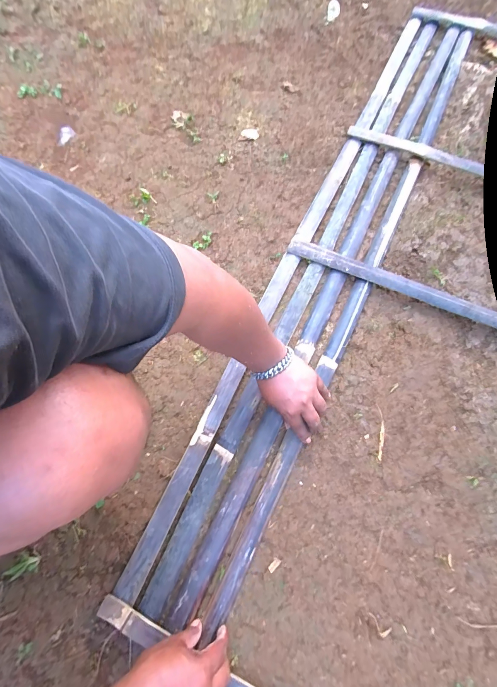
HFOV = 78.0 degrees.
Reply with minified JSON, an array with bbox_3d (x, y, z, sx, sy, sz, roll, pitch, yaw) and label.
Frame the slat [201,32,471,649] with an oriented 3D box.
[{"bbox_3d":[0.244,-0.164,0.605,0.043,0.022,1.319,25,75,9],"label":"slat"}]

